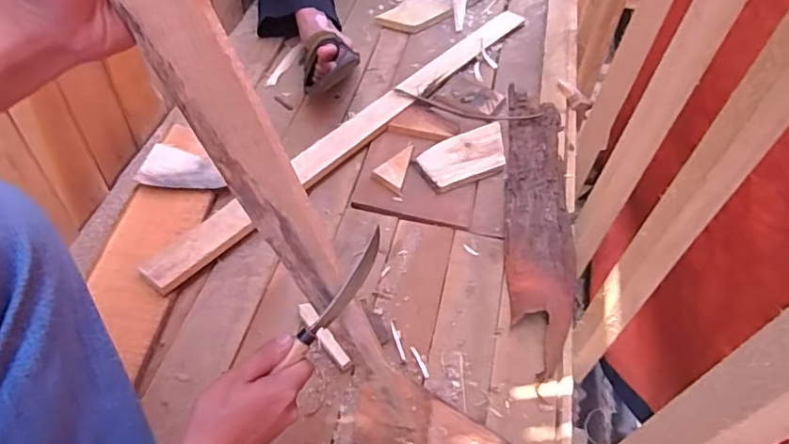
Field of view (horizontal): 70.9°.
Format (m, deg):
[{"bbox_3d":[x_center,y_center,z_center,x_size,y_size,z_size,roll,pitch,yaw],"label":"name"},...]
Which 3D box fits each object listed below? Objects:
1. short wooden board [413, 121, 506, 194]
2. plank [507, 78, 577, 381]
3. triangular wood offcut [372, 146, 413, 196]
[{"bbox_3d":[0.127,-0.109,0.960,0.176,0.023,0.095,-24,57,-22],"label":"short wooden board"},{"bbox_3d":[0.228,-0.028,0.890,0.096,0.040,0.551,9,51,2],"label":"plank"},{"bbox_3d":[-0.003,-0.093,0.935,0.050,0.023,0.099,14,51,6],"label":"triangular wood offcut"}]

